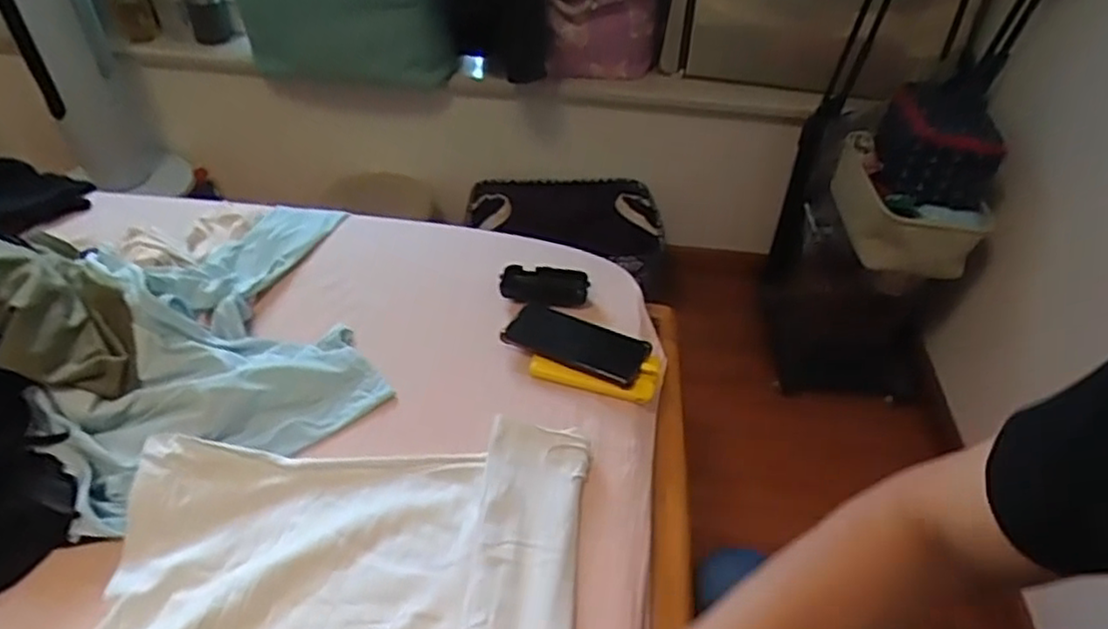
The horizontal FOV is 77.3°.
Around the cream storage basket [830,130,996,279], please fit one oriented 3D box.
[{"bbox_3d":[0.645,-0.199,1.268,0.225,0.129,0.259,7,43,4],"label":"cream storage basket"}]

